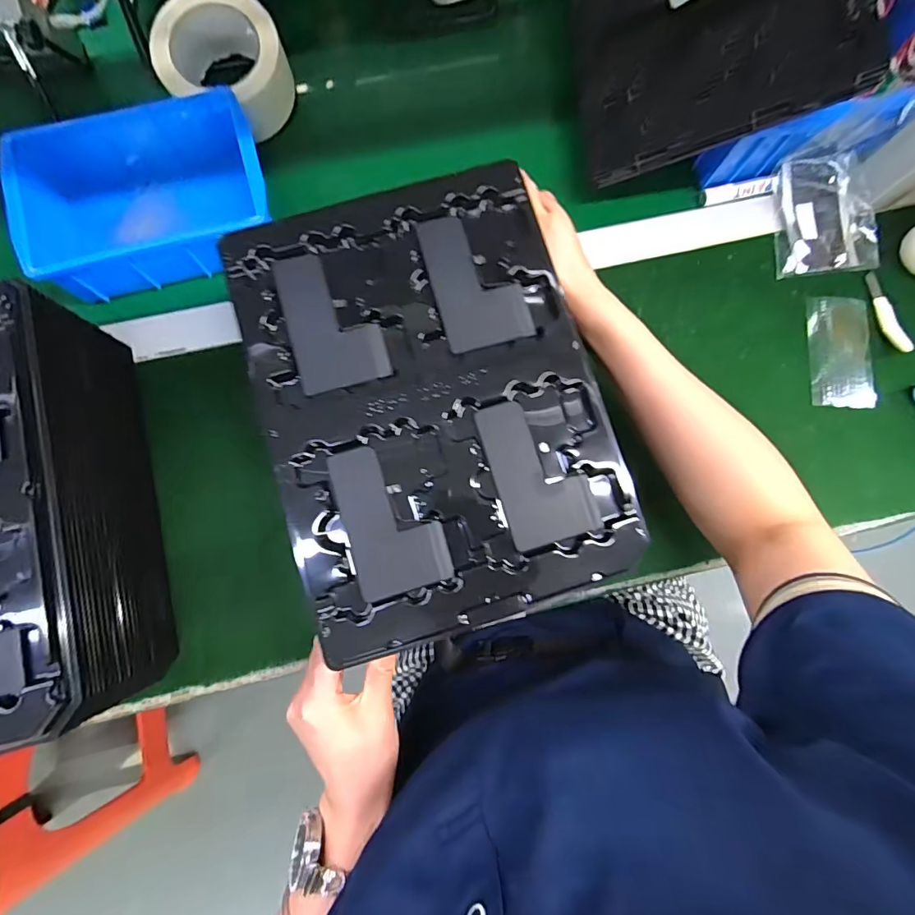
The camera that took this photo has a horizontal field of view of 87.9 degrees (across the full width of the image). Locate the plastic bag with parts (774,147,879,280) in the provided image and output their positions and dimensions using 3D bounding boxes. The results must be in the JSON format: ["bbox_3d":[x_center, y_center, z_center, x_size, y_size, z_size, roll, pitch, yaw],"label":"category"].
[{"bbox_3d":[0.361,-0.237,0.465,0.091,0.019,0.110,-4,95,4],"label":"plastic bag with parts"}]

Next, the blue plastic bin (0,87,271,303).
[{"bbox_3d":[-0.274,-0.236,0.426,0.201,0.065,0.142,-18,83,-4],"label":"blue plastic bin"}]

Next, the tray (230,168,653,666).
[{"bbox_3d":[-0.018,-0.038,0.309,0.210,0.024,0.283,-17,80,-4],"label":"tray"}]

